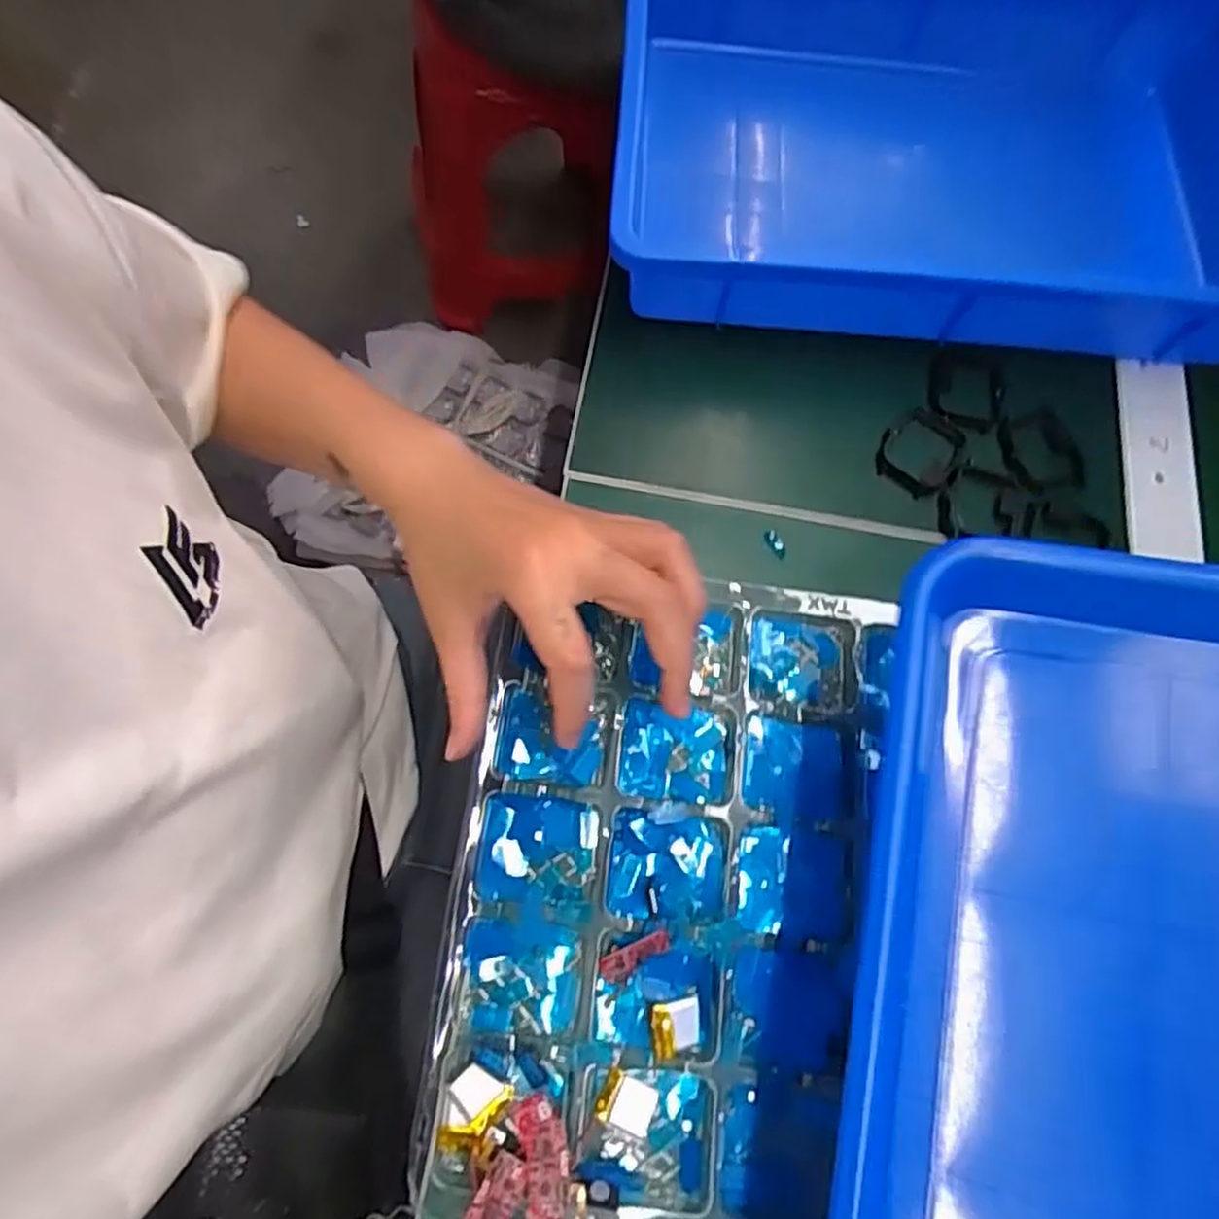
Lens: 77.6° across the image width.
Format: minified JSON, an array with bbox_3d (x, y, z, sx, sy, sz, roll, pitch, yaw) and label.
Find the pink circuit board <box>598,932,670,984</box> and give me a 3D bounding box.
[{"bbox_3d":[0.010,0.141,0.308,0.031,0.004,0.013,-29,107,-2],"label":"pink circuit board"}]

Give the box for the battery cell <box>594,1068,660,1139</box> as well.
[{"bbox_3d":[0.007,0.191,0.293,0.022,0.005,0.018,26,72,4],"label":"battery cell"}]

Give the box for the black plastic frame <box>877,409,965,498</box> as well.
[{"bbox_3d":[0.163,-0.083,0.391,0.041,0.010,0.048,36,73,7],"label":"black plastic frame"}]

